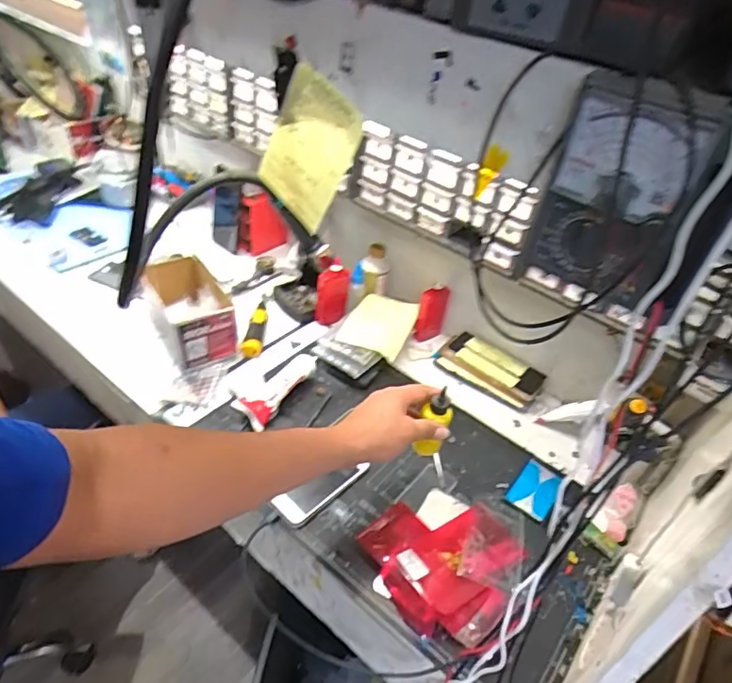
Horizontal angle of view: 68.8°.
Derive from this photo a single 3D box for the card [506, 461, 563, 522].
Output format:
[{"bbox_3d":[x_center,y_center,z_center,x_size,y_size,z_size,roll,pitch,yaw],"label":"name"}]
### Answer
[{"bbox_3d":[0.231,0.201,0.728,0.055,0.010,0.081,35,55,22],"label":"card"}]

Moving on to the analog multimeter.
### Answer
[{"bbox_3d":[0.175,-0.100,0.380,0.096,0.148,0.054,21,40,17],"label":"analog multimeter"}]

